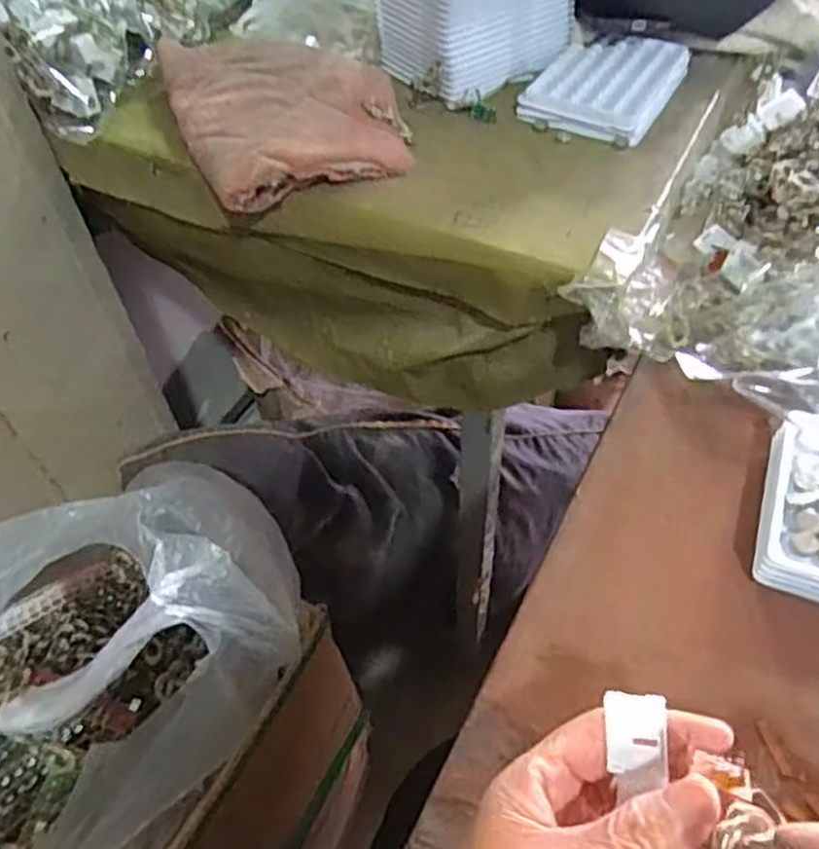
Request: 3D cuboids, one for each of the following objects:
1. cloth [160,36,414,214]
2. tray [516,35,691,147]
[{"bbox_3d":[-0.094,-0.238,0.557,0.149,0.029,0.213,-22,52,-14],"label":"cloth"},{"bbox_3d":[0.150,-0.258,0.573,0.088,0.017,0.129,24,56,21],"label":"tray"}]

